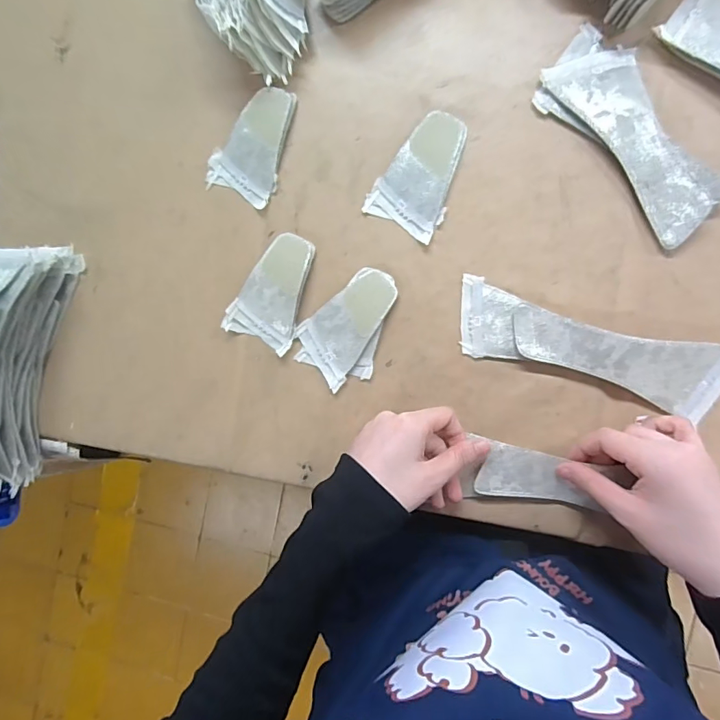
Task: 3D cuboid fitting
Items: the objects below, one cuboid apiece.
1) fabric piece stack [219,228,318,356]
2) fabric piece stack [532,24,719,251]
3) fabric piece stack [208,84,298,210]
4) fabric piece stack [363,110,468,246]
[{"bbox_3d":[-0.072,-0.060,0.398,0.060,0.014,0.096,26,94,8],"label":"fabric piece stack"},{"bbox_3d":[0.210,-0.174,0.354,0.071,0.013,0.171,-40,84,7],"label":"fabric piece stack"},{"bbox_3d":[-0.091,-0.189,0.402,0.062,0.013,0.096,25,94,8],"label":"fabric piece stack"},{"bbox_3d":[0.051,-0.153,0.379,0.062,0.011,0.095,30,94,8],"label":"fabric piece stack"}]

